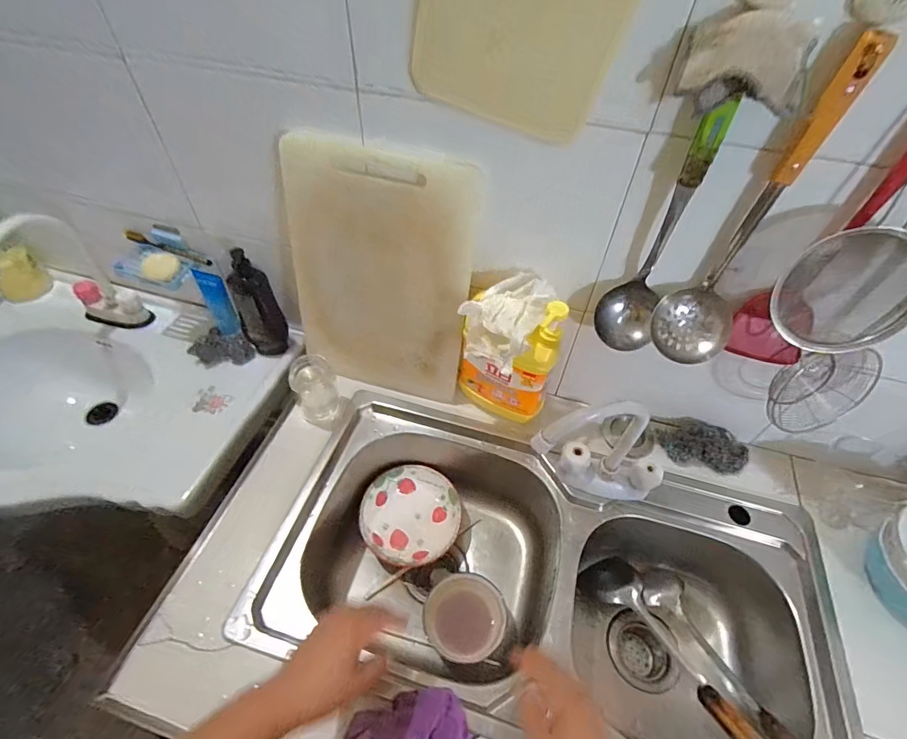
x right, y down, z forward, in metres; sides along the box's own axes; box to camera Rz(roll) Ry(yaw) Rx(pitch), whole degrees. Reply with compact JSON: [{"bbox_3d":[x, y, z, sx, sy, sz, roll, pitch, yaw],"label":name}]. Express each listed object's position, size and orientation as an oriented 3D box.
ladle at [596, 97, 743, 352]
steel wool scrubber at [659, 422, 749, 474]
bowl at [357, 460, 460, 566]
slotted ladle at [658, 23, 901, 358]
[{"bbox_3d":[0.232,-0.146,0.501,0.071,0.293,0.056,10,51,7],"label":"ladle"},{"bbox_3d":[0.408,0.124,0.711,0.134,0.032,0.072,18,53,13],"label":"steel wool scrubber"},{"bbox_3d":[-0.076,0.263,0.783,0.169,0.070,0.164,1,51,-1],"label":"bowl"},{"bbox_3d":[0.310,-0.142,0.463,0.088,0.333,0.068,34,58,24],"label":"slotted ladle"}]

